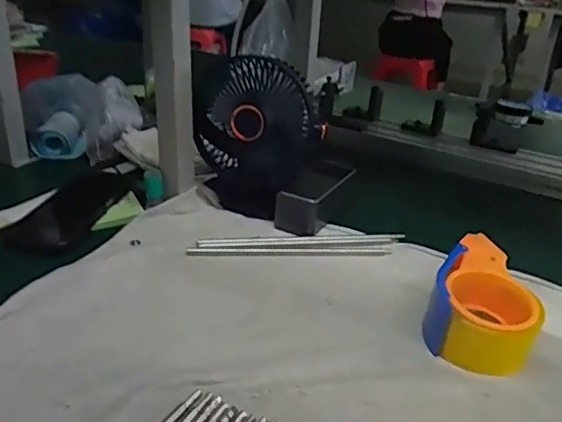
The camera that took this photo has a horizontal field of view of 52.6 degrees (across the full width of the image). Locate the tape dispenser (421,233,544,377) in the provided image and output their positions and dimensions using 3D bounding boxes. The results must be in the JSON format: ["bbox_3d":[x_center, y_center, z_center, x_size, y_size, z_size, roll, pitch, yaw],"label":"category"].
[{"bbox_3d":[0.188,0.083,0.518,0.094,0.056,0.134,19,30,27],"label":"tape dispenser"}]

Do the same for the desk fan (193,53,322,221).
[{"bbox_3d":[-0.029,-0.088,0.681,0.142,0.185,0.099,0,27,-6],"label":"desk fan"}]

